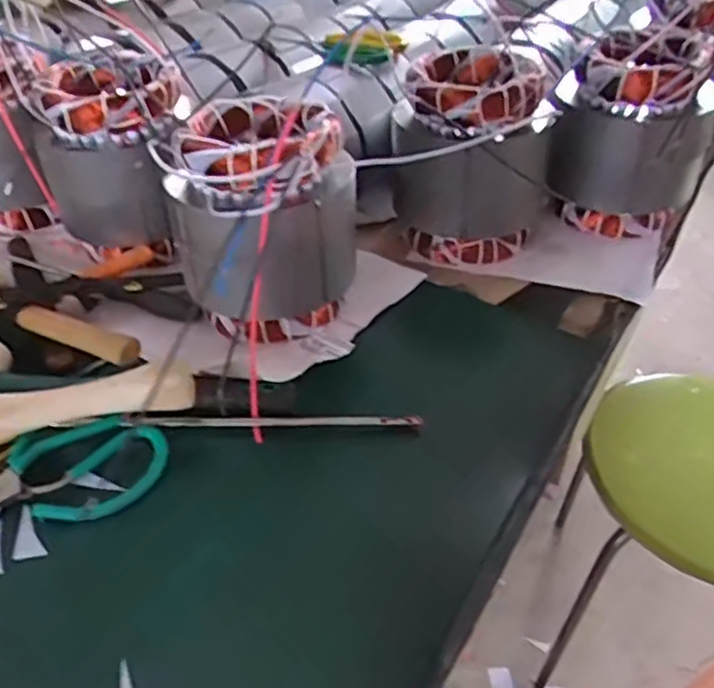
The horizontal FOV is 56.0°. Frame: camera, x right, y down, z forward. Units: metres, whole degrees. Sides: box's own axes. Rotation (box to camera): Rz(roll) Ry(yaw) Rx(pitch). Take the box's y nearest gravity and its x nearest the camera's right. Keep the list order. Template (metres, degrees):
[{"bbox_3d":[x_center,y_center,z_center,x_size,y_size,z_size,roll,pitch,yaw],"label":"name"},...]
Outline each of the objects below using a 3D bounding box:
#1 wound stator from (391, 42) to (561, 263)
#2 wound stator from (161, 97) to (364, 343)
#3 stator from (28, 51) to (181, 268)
[{"bbox_3d":[0.117,-0.194,0.703,0.148,0.180,0.148,0,42,0],"label":"wound stator"},{"bbox_3d":[-0.078,-0.115,0.595,0.149,0.166,0.138,0,42,0],"label":"wound stator"},{"bbox_3d":[-0.238,-0.191,0.685,0.139,0.155,0.141,-28,49,-28],"label":"stator"}]

